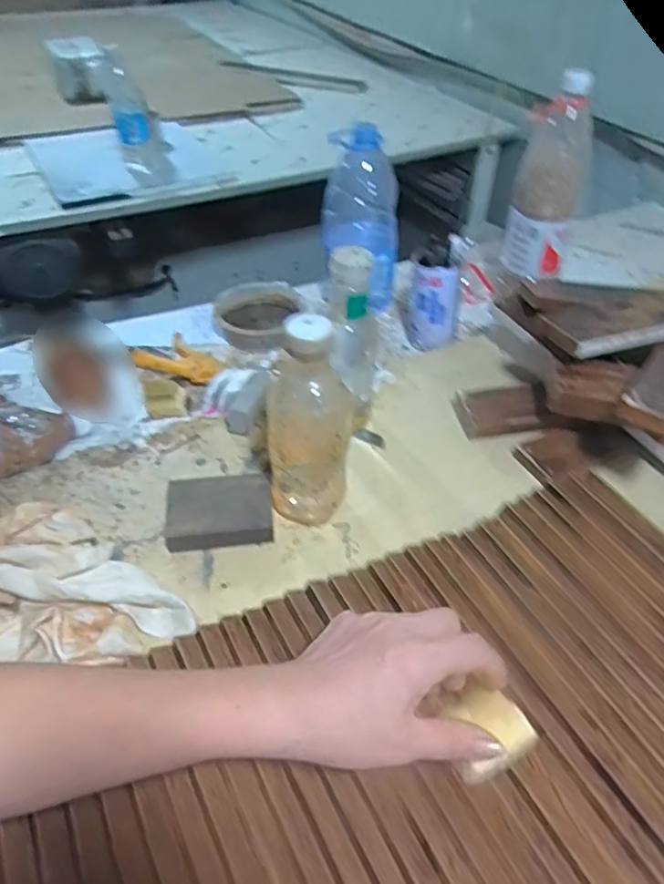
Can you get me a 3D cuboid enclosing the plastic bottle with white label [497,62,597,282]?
[{"bbox_3d":[0.287,-0.341,0.787,0.090,0.231,0.076,20,47,17],"label":"plastic bottle with white label"}]

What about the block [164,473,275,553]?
[{"bbox_3d":[-0.106,0.067,0.573,0.098,0.032,0.066,-2,45,-4],"label":"block"}]

